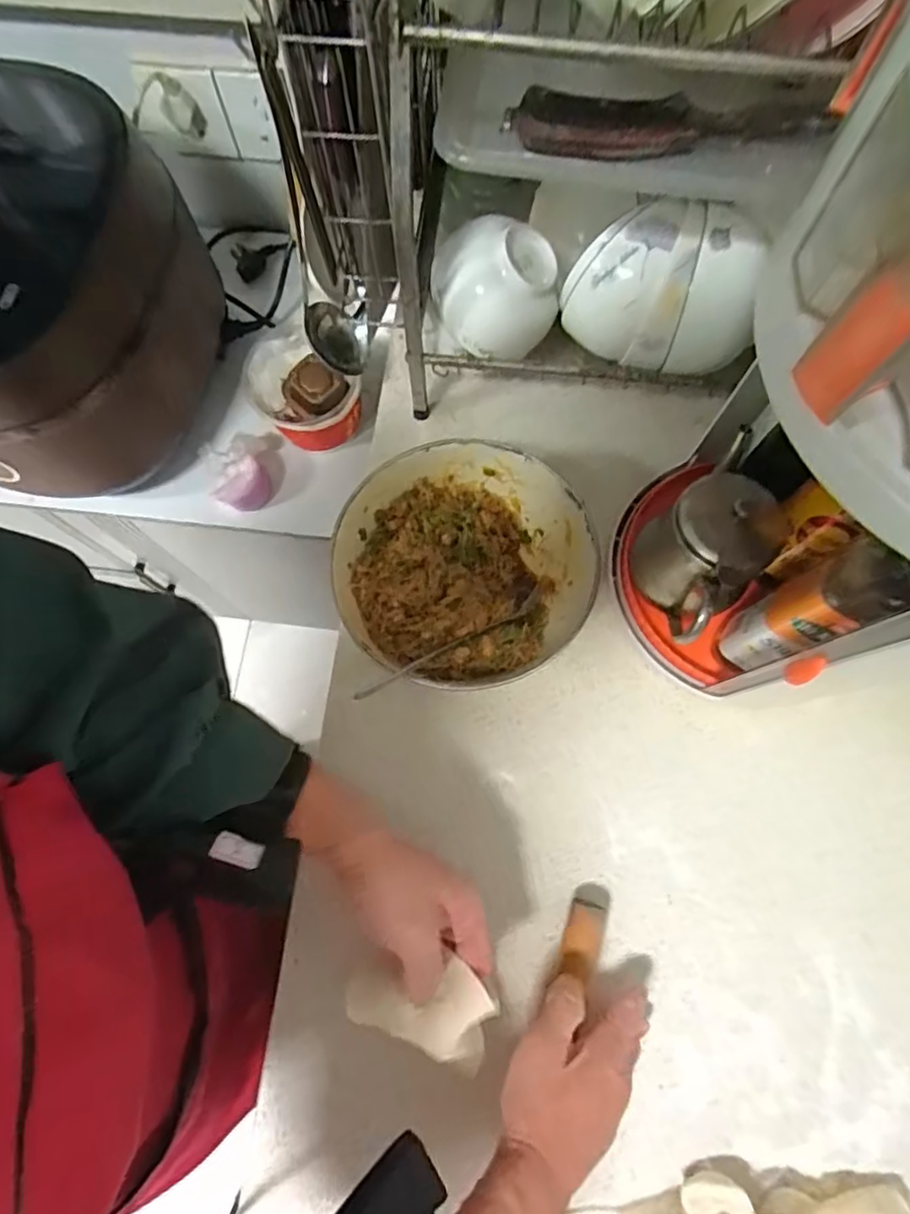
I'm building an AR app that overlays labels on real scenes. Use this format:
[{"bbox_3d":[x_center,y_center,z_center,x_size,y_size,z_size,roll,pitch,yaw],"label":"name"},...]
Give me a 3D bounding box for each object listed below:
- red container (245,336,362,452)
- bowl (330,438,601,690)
[{"bbox_3d":[-0.152,-0.209,0.628,0.096,0.097,0.083,36,78,10],"label":"red container"},{"bbox_3d":[0.008,-0.027,0.506,0.195,0.090,0.182,-1,72,2],"label":"bowl"}]

